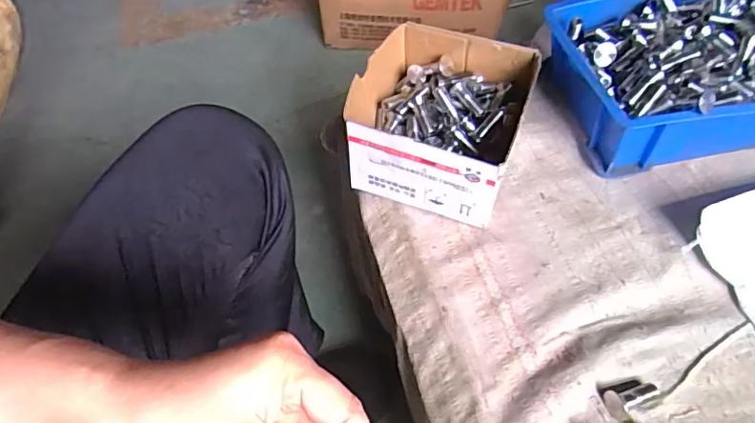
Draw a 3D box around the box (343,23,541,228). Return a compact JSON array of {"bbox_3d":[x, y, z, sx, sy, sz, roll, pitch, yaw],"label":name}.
[{"bbox_3d":[0.055,-0.084,0.474,0.144,0.074,0.150,18,56,14],"label":"box"}]

